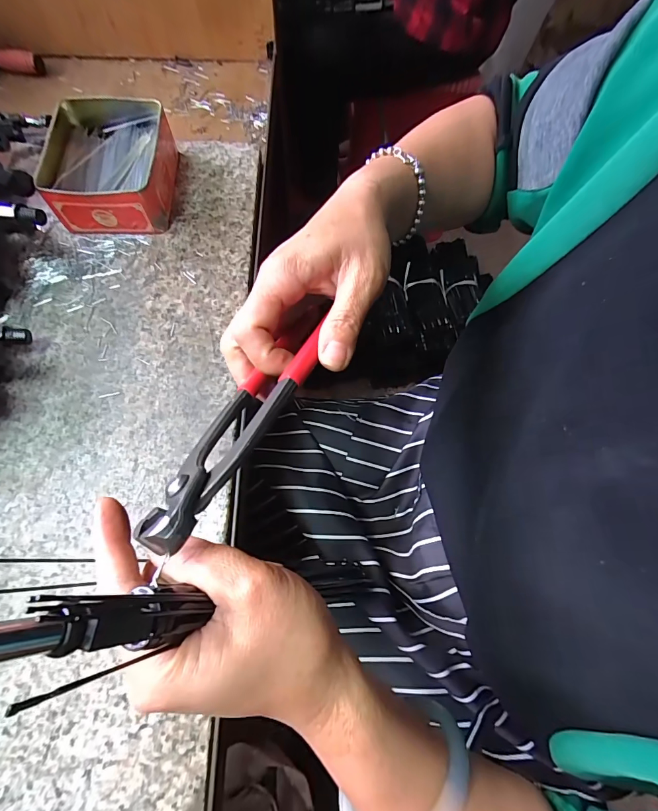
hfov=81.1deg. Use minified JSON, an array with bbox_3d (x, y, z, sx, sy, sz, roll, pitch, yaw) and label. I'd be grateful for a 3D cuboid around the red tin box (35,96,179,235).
[{"bbox_3d":[-0.209,-0.223,0.363,0.111,0.048,0.120,0,70,-2],"label":"red tin box"}]

